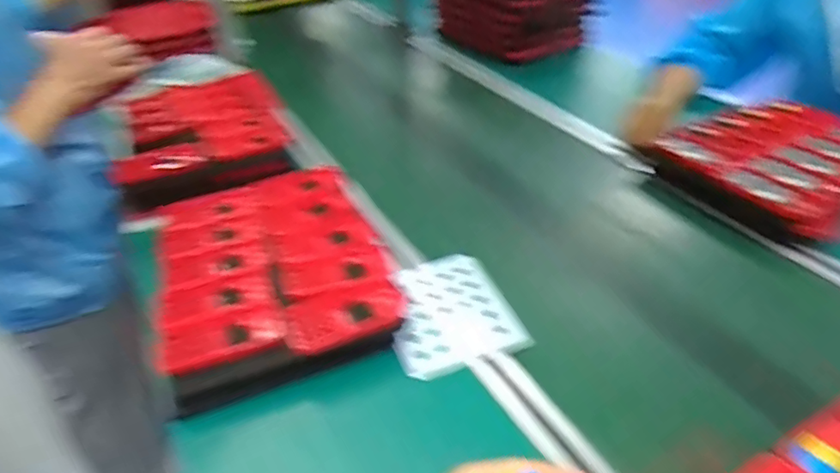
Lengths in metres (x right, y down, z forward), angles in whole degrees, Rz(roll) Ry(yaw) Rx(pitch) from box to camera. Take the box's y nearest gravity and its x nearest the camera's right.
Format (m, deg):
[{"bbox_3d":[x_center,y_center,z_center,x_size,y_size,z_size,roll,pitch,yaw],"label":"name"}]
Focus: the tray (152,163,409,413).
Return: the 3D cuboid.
[{"bbox_3d":[-0.189,0.031,0.740,0.267,0.052,0.364,-15,38,-16],"label":"tray"}]

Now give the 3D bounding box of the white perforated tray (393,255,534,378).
[{"bbox_3d":[0.034,0.088,0.691,0.153,0.025,0.164,-13,41,-19],"label":"white perforated tray"}]

